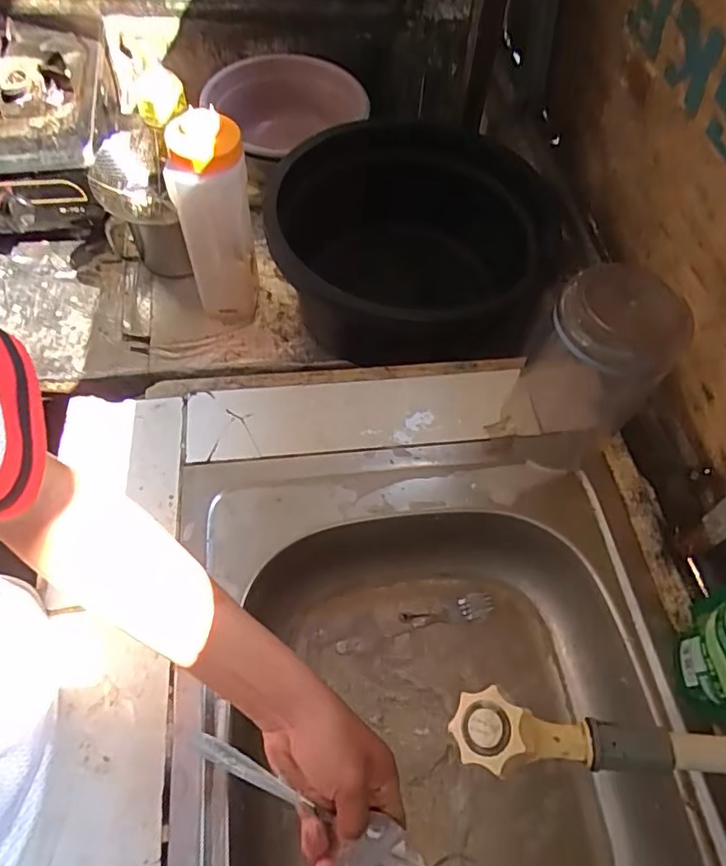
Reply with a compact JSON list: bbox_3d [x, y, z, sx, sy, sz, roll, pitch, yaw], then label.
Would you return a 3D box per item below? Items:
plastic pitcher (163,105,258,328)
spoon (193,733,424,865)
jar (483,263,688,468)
[{"bbox_3d":[-0.217,-0.301,0.837,0.099,0.281,0.108,-8,58,-9],"label":"plastic pitcher"},{"bbox_3d":[-0.039,0.257,0.384,0.175,0.020,0.033,28,59,2],"label":"spoon"},{"bbox_3d":[0.223,-0.064,0.560,0.118,0.208,0.124,31,60,15],"label":"jar"}]

